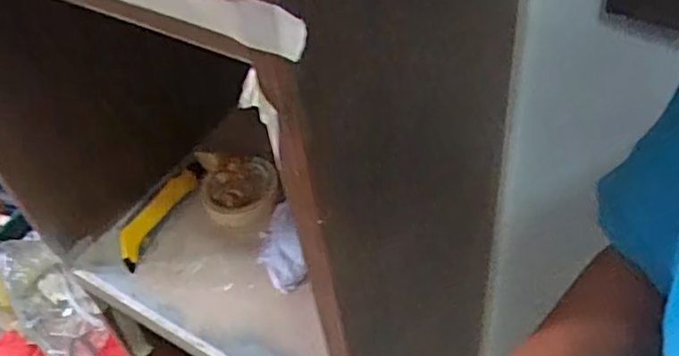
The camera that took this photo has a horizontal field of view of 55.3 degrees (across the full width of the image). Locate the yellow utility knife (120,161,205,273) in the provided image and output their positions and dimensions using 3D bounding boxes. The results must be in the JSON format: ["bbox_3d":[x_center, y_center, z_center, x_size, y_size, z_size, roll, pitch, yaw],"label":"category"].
[{"bbox_3d":[-0.222,0.039,0.799,0.037,0.018,0.151,26,68,27],"label":"yellow utility knife"}]

